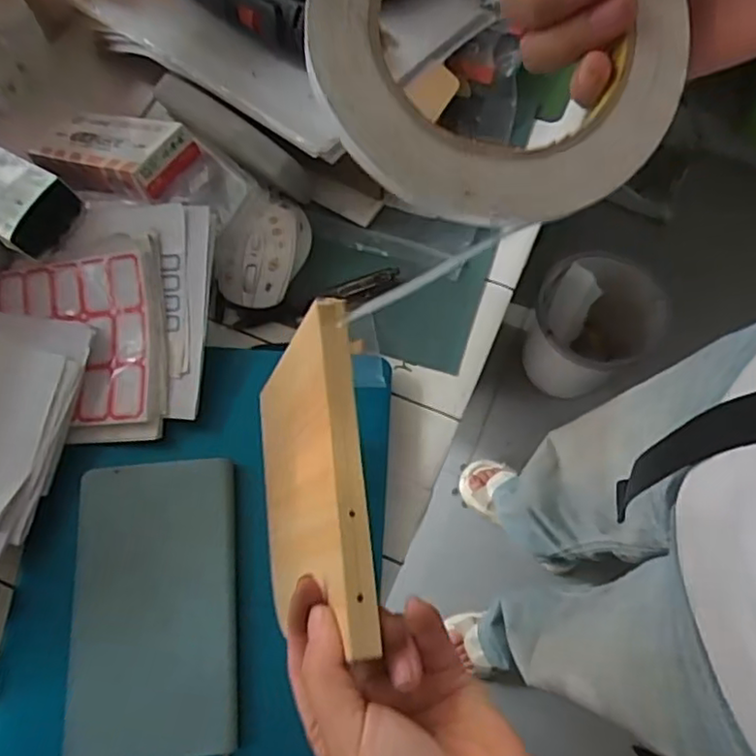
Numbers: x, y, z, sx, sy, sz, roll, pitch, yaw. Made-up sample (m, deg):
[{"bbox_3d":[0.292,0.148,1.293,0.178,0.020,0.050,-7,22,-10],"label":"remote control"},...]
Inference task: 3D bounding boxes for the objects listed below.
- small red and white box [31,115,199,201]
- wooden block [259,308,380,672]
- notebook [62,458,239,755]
[{"bbox_3d":[-0.208,-0.174,0.504,0.139,0.026,0.064,18,69,25],"label":"small red and white box"},{"bbox_3d":[-0.037,0.053,0.328,0.013,0.152,0.137,-1,76,-21],"label":"wooden block"},{"bbox_3d":[-0.136,0.136,0.401,0.094,0.014,0.170,0,68,-14],"label":"notebook"}]

